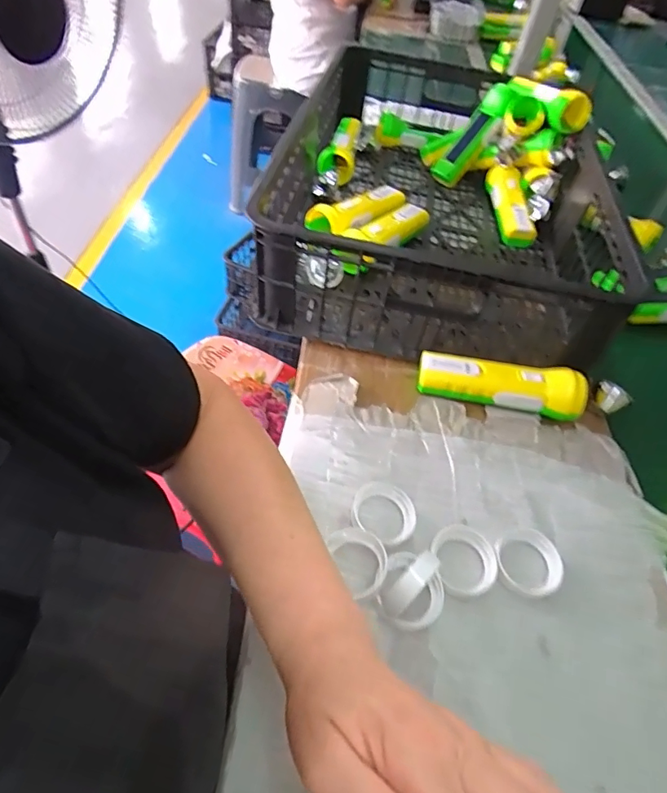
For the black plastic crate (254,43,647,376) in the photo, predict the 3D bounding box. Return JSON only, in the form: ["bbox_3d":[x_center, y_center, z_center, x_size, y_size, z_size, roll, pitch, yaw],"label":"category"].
[{"bbox_3d":[0.145,-0.298,0.661,0.400,0.157,0.571,12,51,2],"label":"black plastic crate"}]

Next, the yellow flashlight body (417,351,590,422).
[{"bbox_3d":[0.172,-0.012,0.495,0.165,0.046,0.042,16,51,5],"label":"yellow flashlight body"}]

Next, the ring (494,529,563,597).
[{"bbox_3d":[0.161,0.136,0.391,0.054,0.010,0.055,4,51,-5],"label":"ring"}]

